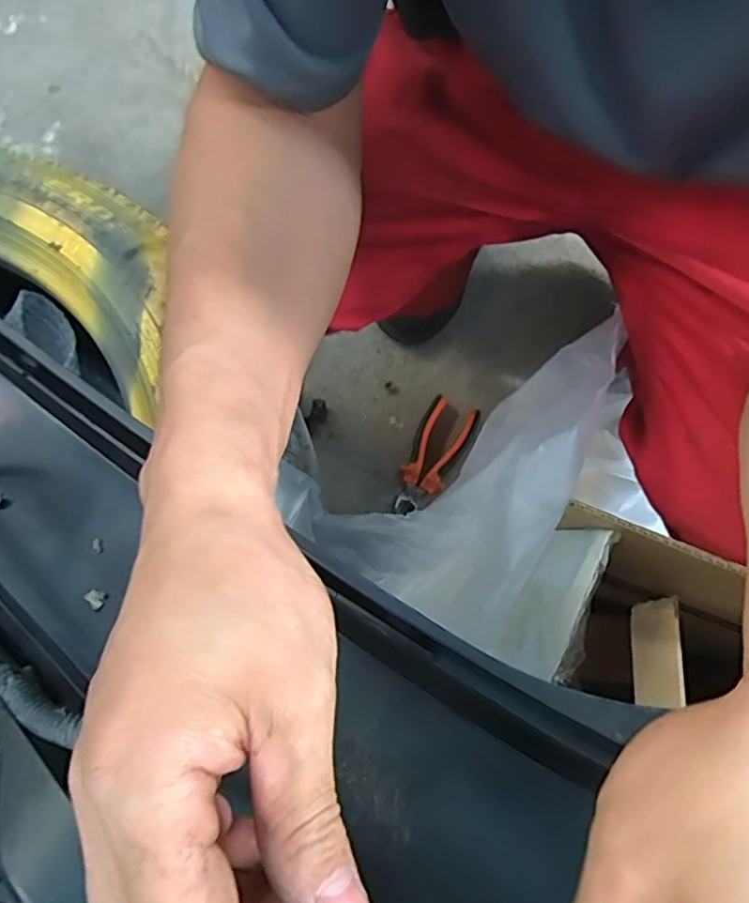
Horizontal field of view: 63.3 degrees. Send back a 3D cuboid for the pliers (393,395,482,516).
[{"bbox_3d":[0.069,0.008,0.723,0.062,0.028,0.153,24,75,10],"label":"pliers"}]

